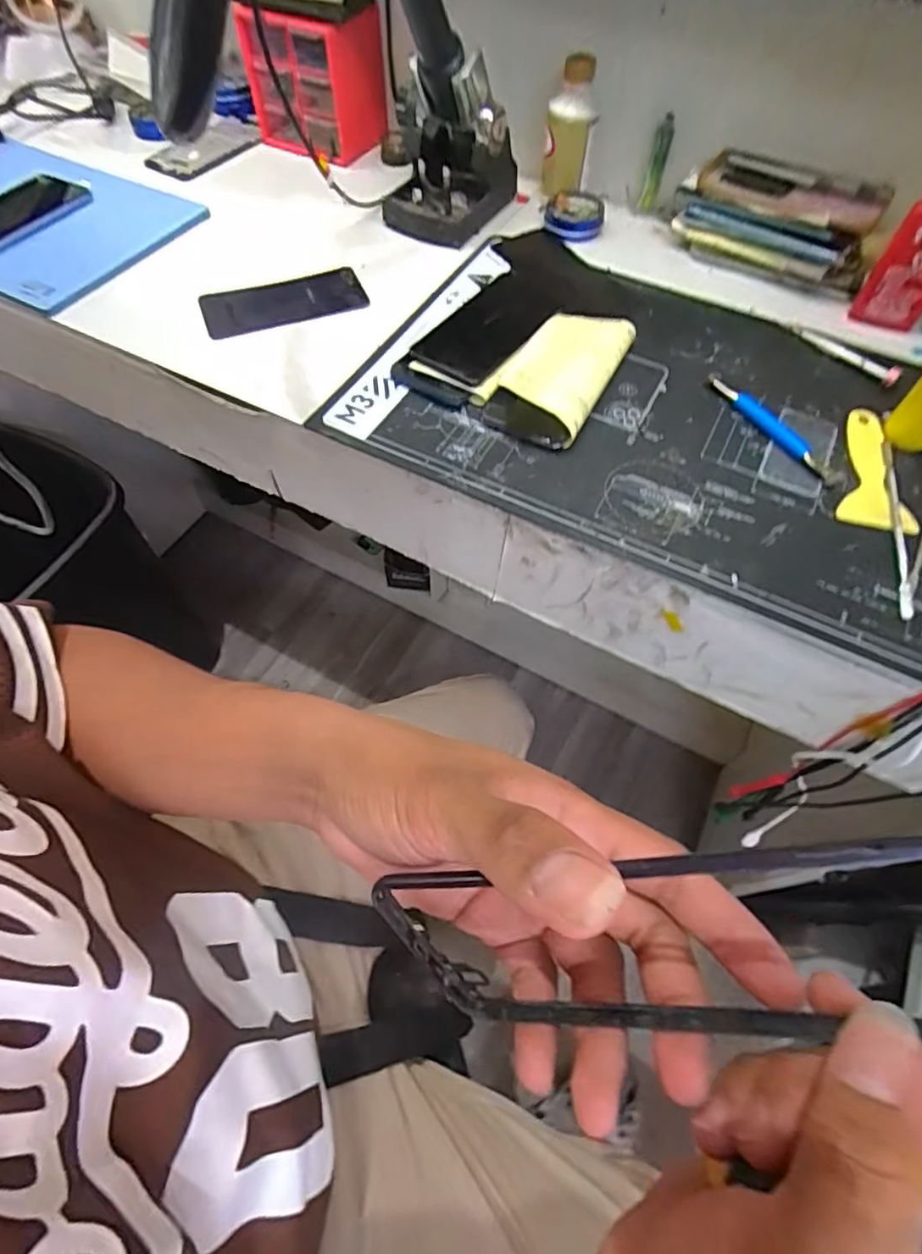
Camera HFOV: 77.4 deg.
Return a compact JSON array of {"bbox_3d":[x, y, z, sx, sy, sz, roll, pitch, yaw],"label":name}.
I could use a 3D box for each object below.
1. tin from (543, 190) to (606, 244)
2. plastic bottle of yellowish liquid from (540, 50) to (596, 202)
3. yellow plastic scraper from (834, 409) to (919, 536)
[{"bbox_3d":[0.123,-0.445,0.623,0.062,0.021,0.061,0,61,-1],"label":"tin"},{"bbox_3d":[0.112,-0.519,0.606,0.043,0.121,0.048,3,61,1],"label":"plastic bottle of yellowish liquid"},{"bbox_3d":[0.321,-0.124,0.445,0.053,0.004,0.124,16,62,8],"label":"yellow plastic scraper"}]

